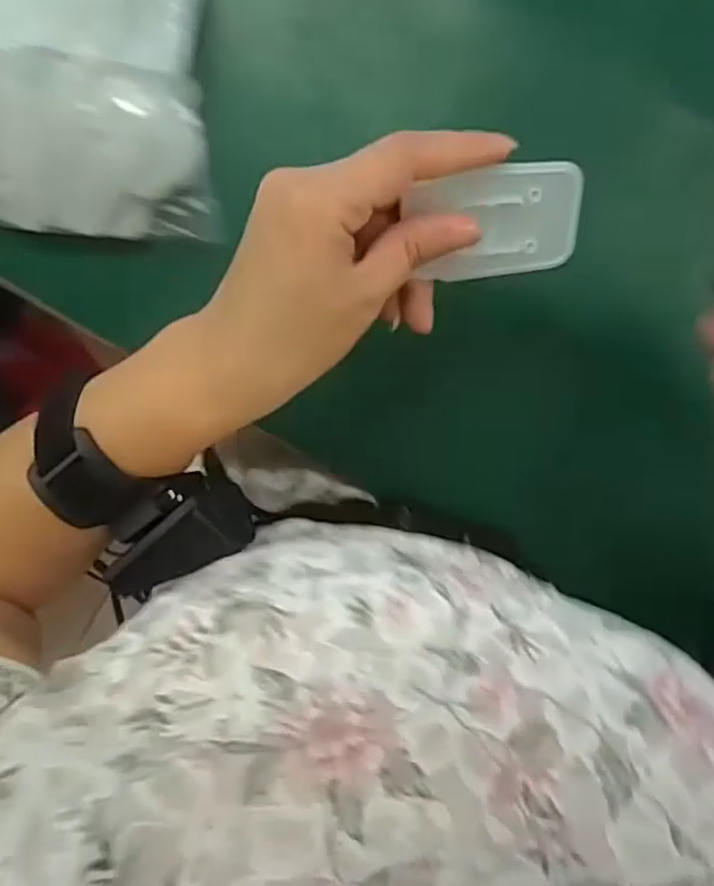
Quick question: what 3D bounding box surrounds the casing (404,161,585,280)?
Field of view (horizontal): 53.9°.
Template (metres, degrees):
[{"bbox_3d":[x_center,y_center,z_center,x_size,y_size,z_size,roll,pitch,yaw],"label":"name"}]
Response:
[{"bbox_3d":[0.055,-0.085,0.277,0.065,0.006,0.043,-10,127,-3],"label":"casing"}]

